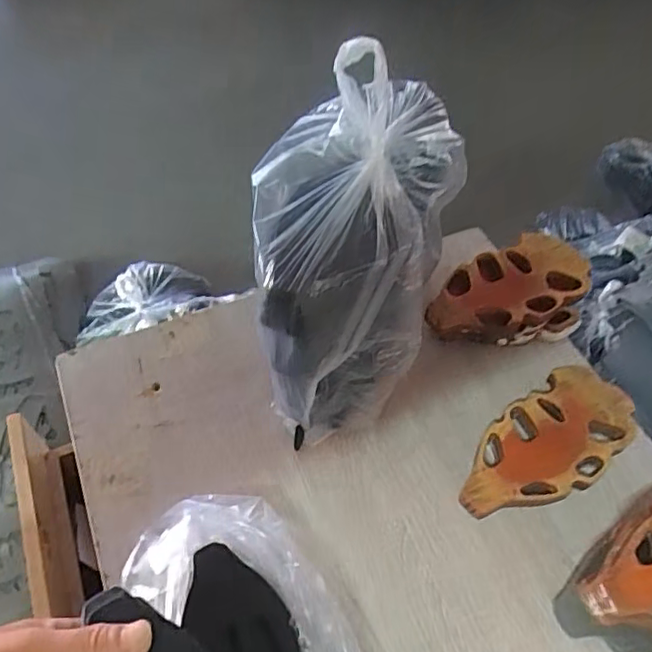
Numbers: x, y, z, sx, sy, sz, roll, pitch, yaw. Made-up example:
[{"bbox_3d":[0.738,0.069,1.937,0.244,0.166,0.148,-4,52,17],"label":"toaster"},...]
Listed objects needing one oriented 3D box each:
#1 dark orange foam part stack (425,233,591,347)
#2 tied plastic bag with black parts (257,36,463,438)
[{"bbox_3d":[0.214,-0.026,0.721,0.205,0.069,0.119,-25,59,-20],"label":"dark orange foam part stack"},{"bbox_3d":[0.027,-0.071,0.603,0.163,0.290,0.283,15,54,8],"label":"tied plastic bag with black parts"}]

